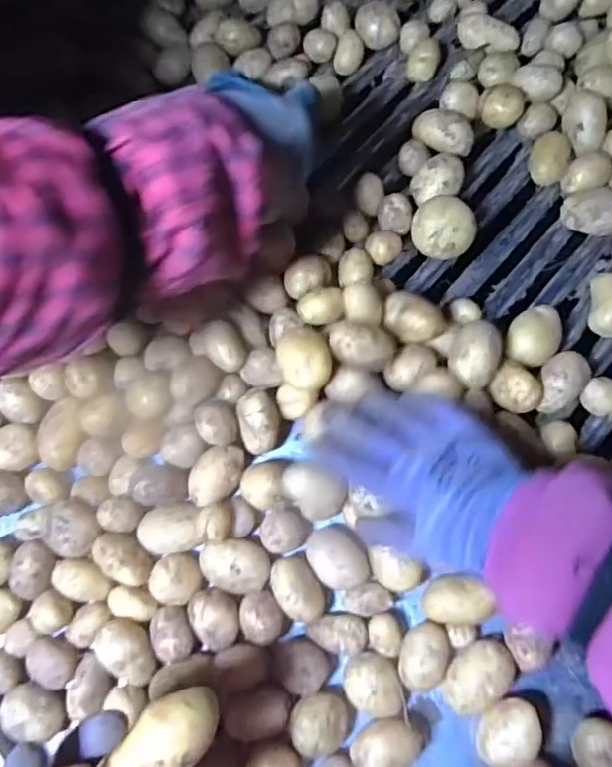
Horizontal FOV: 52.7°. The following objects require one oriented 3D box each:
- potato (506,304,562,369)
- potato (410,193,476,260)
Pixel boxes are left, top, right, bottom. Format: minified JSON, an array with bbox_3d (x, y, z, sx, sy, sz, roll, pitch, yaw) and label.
[{"bbox_3d":[0.182,-0.034,0.500,0.040,0.033,0.051,36,74,12],"label":"potato"},{"bbox_3d":[0.114,-0.126,0.526,0.051,0.047,0.047,0,70,0],"label":"potato"}]

